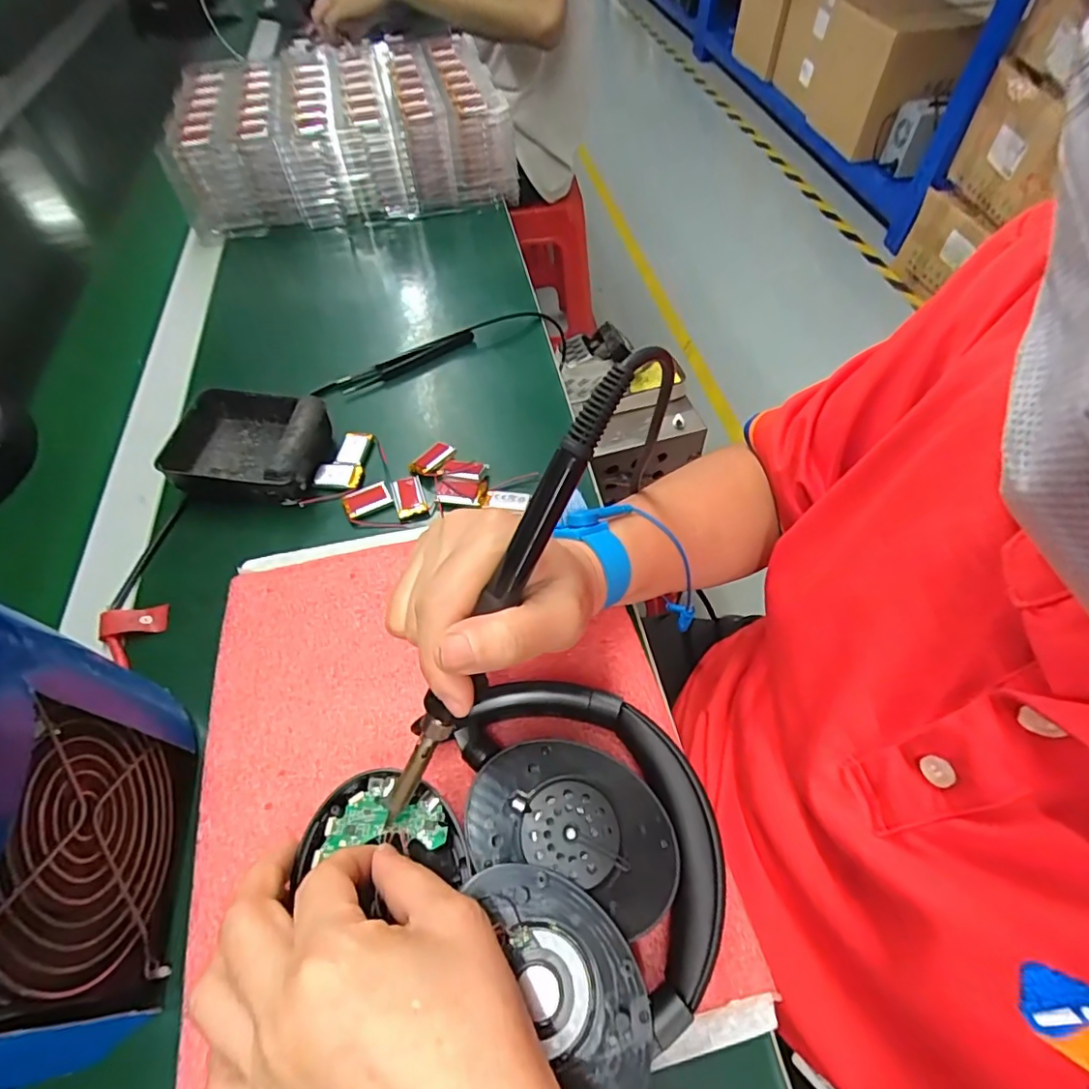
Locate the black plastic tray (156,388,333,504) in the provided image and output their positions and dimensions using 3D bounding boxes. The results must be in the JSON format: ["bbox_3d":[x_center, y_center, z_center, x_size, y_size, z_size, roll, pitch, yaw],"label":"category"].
[{"bbox_3d":[-0.207,-0.069,0.393,0.102,0.033,0.084,8,56,5],"label":"black plastic tray"}]

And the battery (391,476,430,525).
[{"bbox_3d":[-0.092,-0.032,0.381,0.020,0.007,0.033,-17,57,-12],"label":"battery"}]

